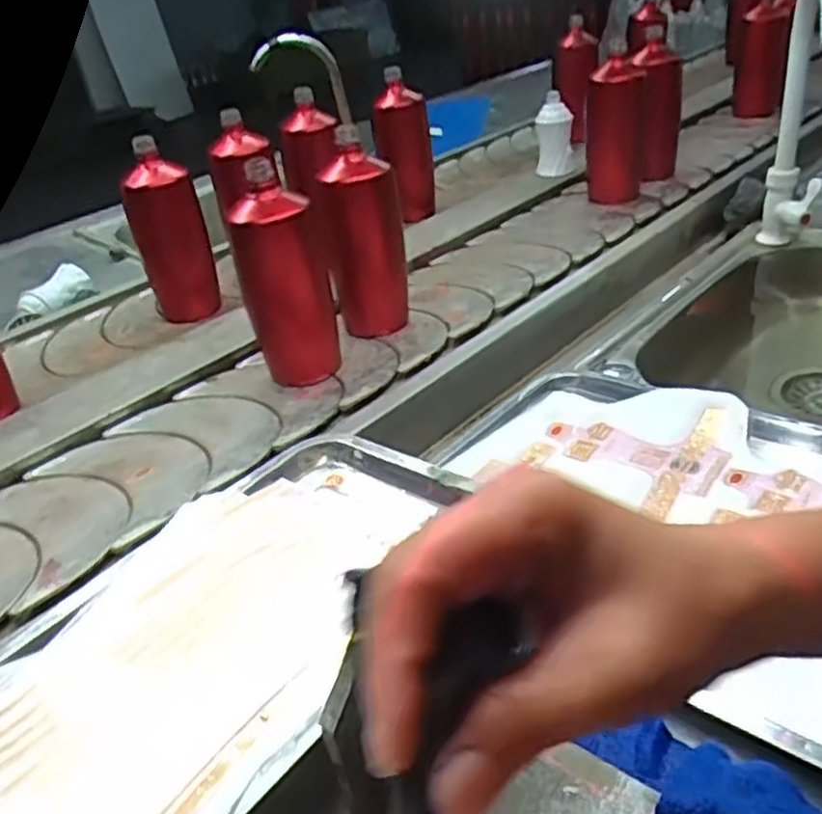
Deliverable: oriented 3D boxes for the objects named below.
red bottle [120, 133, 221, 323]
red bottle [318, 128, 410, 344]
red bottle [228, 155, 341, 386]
[{"bbox_3d":[-0.289,-0.208,0.899,0.077,0.197,0.067,-19,36,-17],"label":"red bottle"},{"bbox_3d":[-0.047,-0.176,0.794,0.070,0.186,0.062,17,41,32],"label":"red bottle"},{"bbox_3d":[-0.118,-0.122,0.717,0.079,0.192,0.065,-30,40,-30],"label":"red bottle"}]

